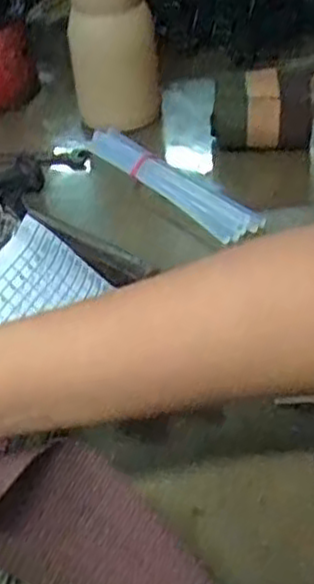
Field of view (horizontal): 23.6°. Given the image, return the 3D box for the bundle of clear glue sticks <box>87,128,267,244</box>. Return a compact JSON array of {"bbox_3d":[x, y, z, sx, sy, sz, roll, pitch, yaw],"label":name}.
[{"bbox_3d":[0.008,-0.085,0.599,0.026,0.030,0.185,-30,45,-25],"label":"bundle of clear glue sticks"}]

